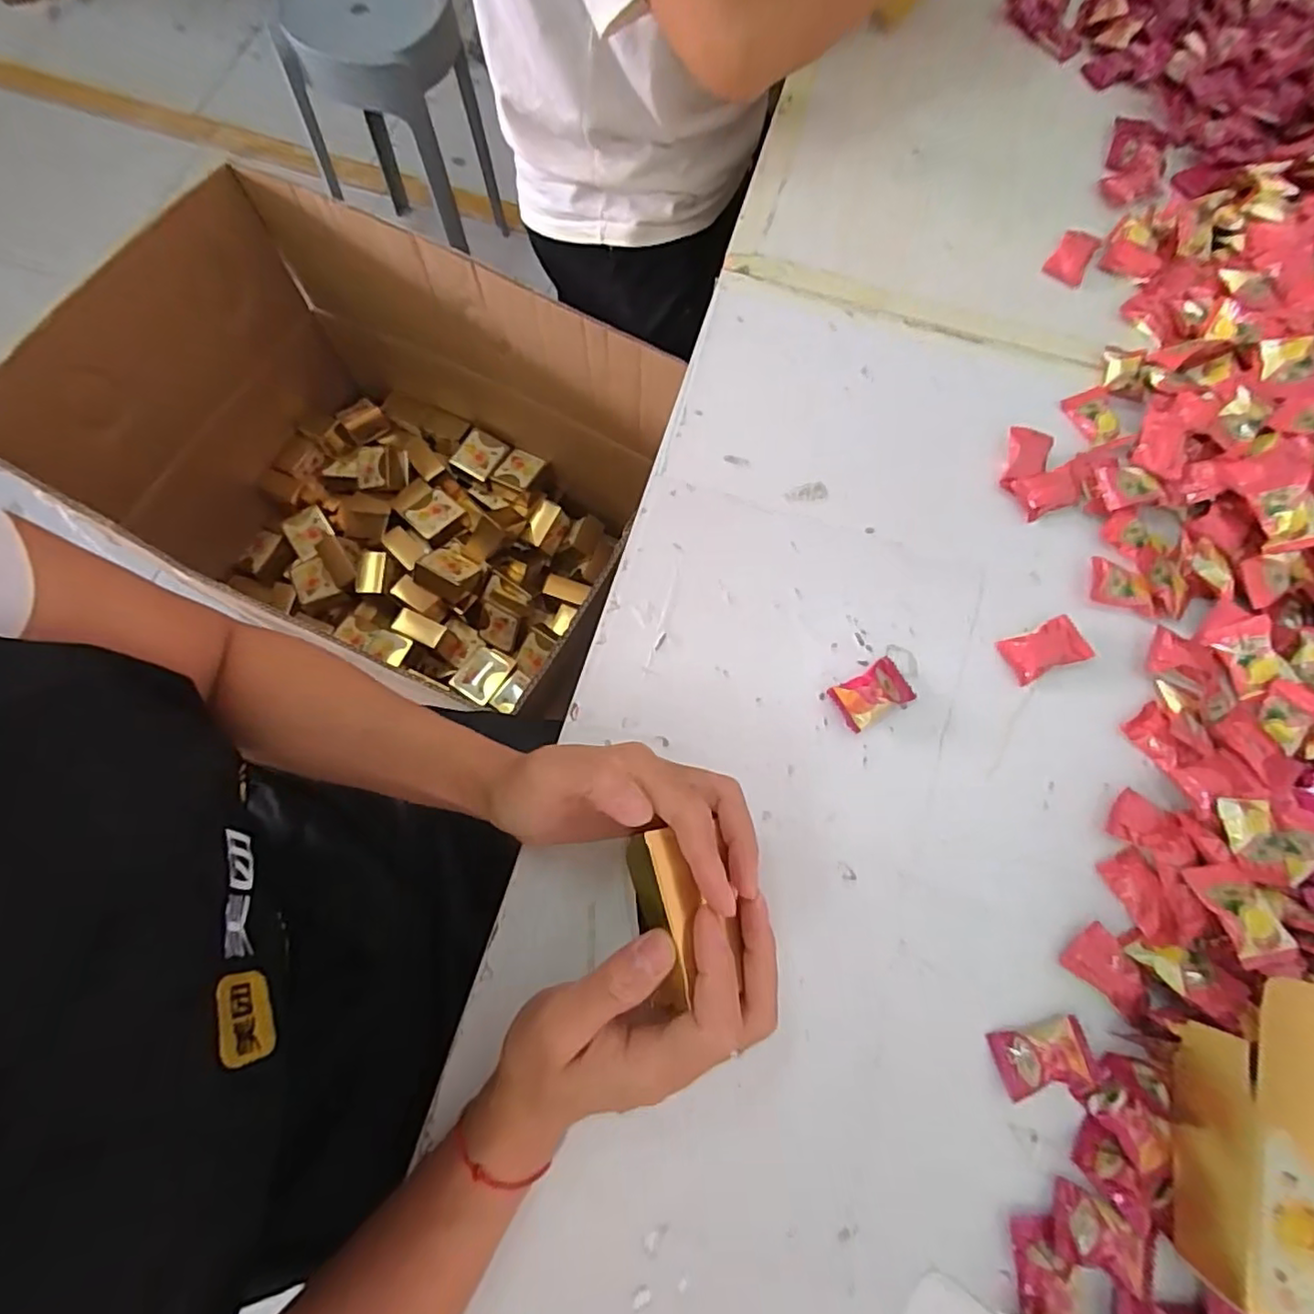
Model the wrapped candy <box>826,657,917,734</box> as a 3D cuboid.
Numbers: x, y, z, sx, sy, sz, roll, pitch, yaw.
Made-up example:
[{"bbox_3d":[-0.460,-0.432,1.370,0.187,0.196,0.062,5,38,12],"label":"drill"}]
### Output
[{"bbox_3d":[0.132,0.022,0.378,0.047,0.012,0.030,-28,77,-10],"label":"wrapped candy"}]

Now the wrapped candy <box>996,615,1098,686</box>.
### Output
[{"bbox_3d":[0.248,-0.005,0.397,0.049,0.009,0.031,-21,75,-9],"label":"wrapped candy"}]

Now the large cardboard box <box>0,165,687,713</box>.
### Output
[{"bbox_3d":[-0.368,-0.274,0.912,0.598,0.463,0.402,28,74,6],"label":"large cardboard box"}]

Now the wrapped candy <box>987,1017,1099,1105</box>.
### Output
[{"bbox_3d":[0.203,0.210,0.323,0.049,0.010,0.031,-10,74,-6],"label":"wrapped candy"}]

